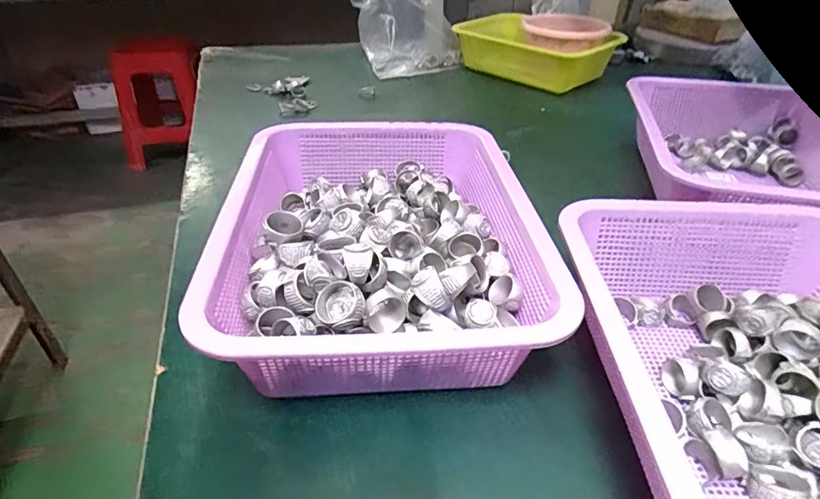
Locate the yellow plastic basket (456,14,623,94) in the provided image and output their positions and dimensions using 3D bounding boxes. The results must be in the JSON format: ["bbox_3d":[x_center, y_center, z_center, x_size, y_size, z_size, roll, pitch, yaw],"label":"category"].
[{"bbox_3d":[0.224,-0.360,0.884,0.151,0.078,0.248,-27,43,-31],"label":"yellow plastic basket"}]

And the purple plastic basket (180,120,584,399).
[{"bbox_3d":[-0.024,-0.008,0.393,0.219,0.084,0.301,-4,36,-3],"label":"purple plastic basket"}]

